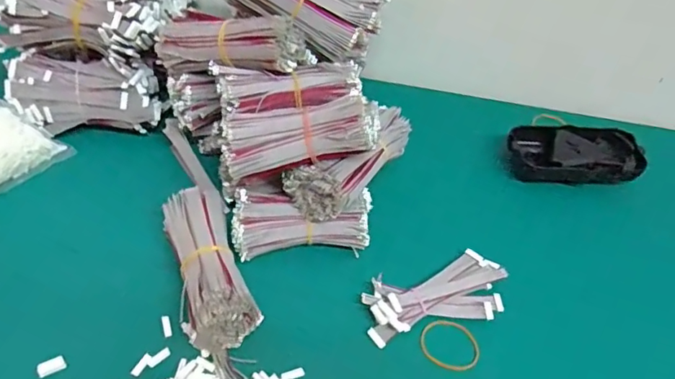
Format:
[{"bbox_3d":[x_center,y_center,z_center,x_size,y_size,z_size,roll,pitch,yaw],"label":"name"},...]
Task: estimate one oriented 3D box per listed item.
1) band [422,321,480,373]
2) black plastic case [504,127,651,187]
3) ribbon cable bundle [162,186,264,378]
[{"bbox_3d":[0.074,0.102,0.340,0.038,0.004,0.031,22,64,8],"label":"band"},{"bbox_3d":[0.203,-0.030,0.448,0.108,0.032,0.049,7,49,0],"label":"black plastic case"},{"bbox_3d":[-0.085,0.051,0.337,0.043,0.035,0.111,-16,52,-19],"label":"ribbon cable bundle"}]

